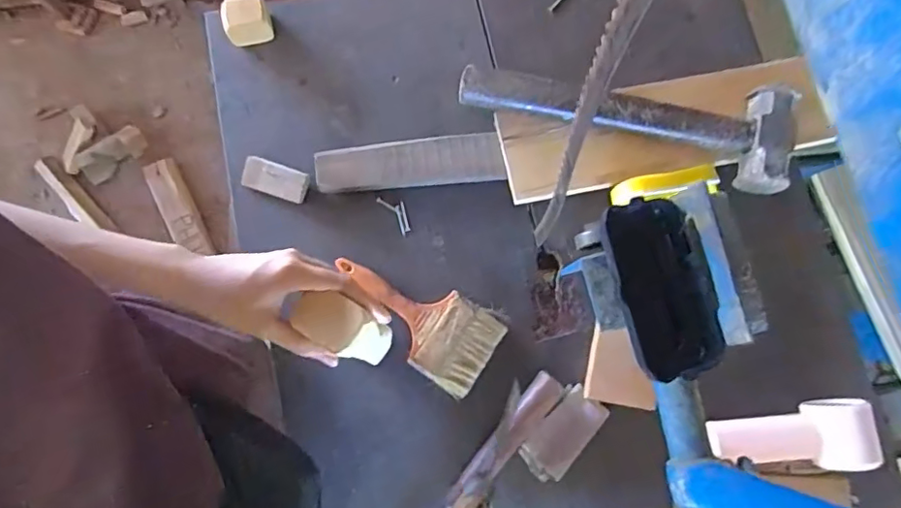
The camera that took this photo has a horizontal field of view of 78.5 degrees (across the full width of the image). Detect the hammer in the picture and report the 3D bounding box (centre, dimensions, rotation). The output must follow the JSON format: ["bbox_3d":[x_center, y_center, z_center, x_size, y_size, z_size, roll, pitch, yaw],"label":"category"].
[{"bbox_3d":[0.184,-0.141,0.585,0.347,0.035,0.101,8,79,-1],"label":"hammer"}]

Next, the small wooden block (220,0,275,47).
[{"bbox_3d":[-0.228,-0.261,0.617,0.051,0.044,0.029,-19,81,-6],"label":"small wooden block"}]

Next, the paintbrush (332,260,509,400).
[{"bbox_3d":[-0.040,0.064,0.588,0.185,0.013,0.088,34,80,4],"label":"paintbrush"}]

